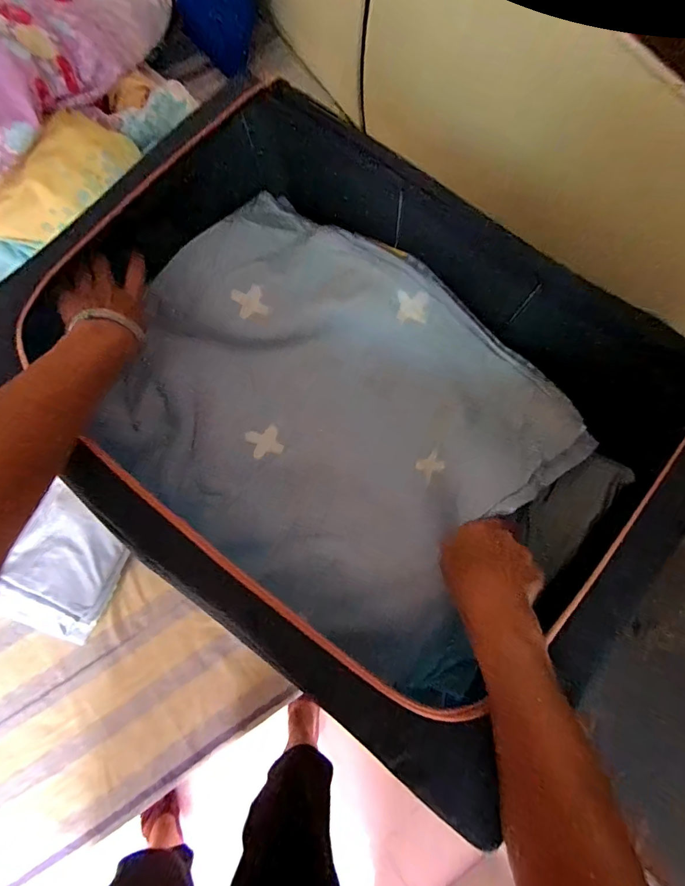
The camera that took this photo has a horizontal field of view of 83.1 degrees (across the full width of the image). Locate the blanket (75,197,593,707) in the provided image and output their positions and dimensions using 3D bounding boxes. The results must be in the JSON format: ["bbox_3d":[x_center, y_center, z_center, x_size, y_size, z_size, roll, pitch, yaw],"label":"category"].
[{"bbox_3d":[-0.020,-0.048,0.443,0.523,0.096,0.399,36,79,8],"label":"blanket"}]

